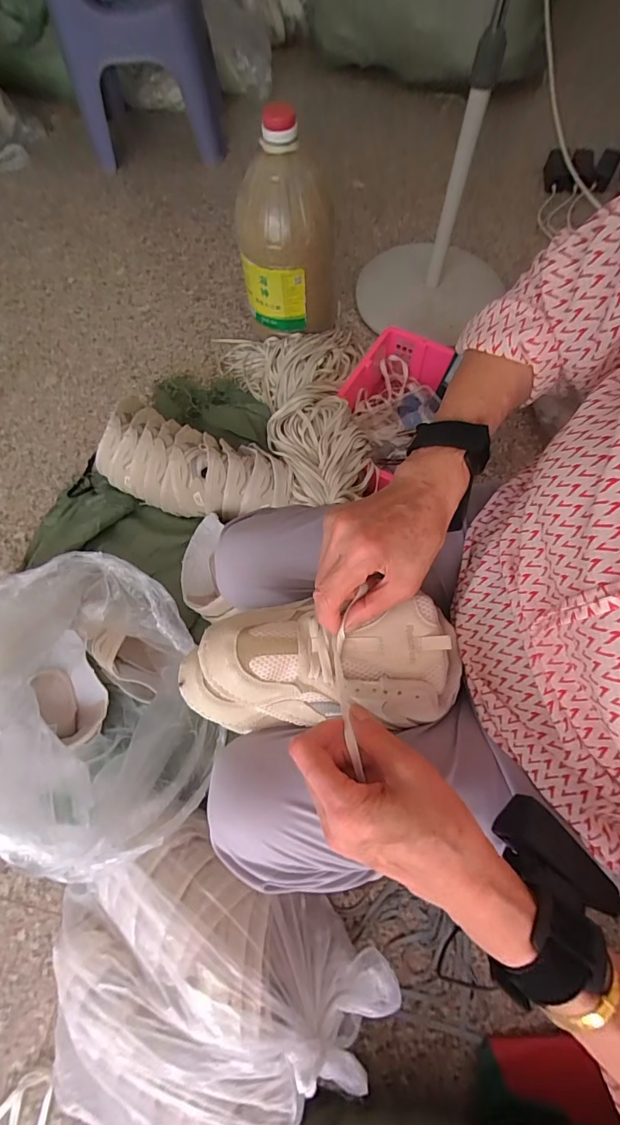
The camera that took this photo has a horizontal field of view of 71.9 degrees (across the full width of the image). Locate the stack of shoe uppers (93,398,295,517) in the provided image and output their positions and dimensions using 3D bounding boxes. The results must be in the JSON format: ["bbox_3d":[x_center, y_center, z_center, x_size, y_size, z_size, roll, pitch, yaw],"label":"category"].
[{"bbox_3d":[-0.219,-0.204,0.848,0.392,0.105,0.202,16,70,7],"label":"stack of shoe uppers"}]

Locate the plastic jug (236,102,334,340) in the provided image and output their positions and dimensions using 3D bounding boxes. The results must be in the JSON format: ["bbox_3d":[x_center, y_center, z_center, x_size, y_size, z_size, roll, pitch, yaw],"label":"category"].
[{"bbox_3d":[-0.047,-0.724,0.971,0.203,0.421,0.199,0,69,0],"label":"plastic jug"}]

